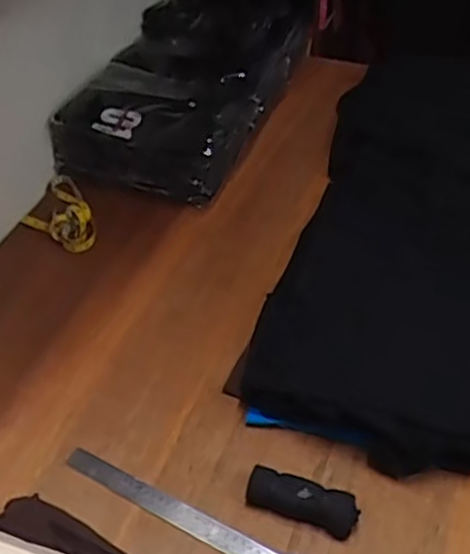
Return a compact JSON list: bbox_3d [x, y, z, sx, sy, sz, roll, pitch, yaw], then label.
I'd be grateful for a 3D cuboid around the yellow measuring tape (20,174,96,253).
[{"bbox_3d":[-0.305,-0.112,1.153,0.107,0.031,0.206,-17,46,-21],"label":"yellow measuring tape"}]

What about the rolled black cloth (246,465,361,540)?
[{"bbox_3d":[0.077,0.254,0.775,0.126,0.037,0.043,17,44,15],"label":"rolled black cloth"}]

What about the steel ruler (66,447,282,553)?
[{"bbox_3d":[-0.058,0.275,0.777,0.320,0.009,0.030,22,51,20],"label":"steel ruler"}]

